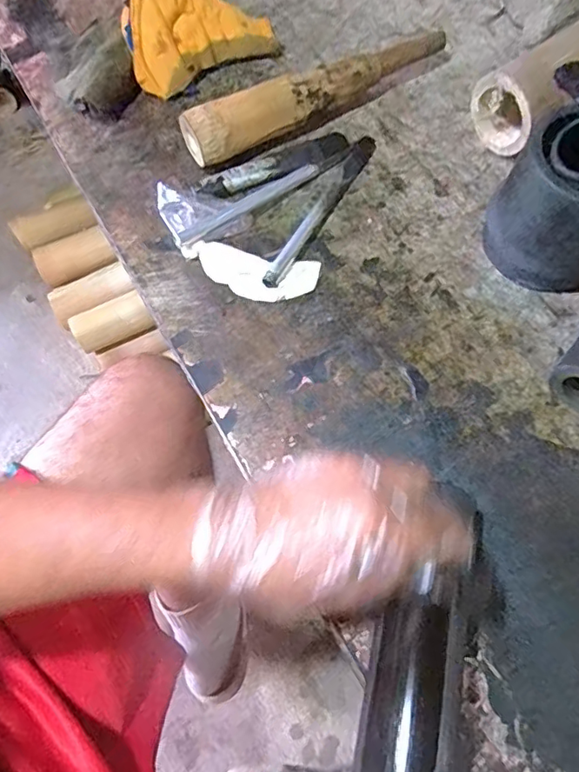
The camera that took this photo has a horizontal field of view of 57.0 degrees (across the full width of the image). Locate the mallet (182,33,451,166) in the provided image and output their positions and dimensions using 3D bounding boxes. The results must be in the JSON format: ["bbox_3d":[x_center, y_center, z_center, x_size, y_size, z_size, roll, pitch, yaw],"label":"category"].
[{"bbox_3d":[0.034,-0.280,0.508,0.284,0.051,0.041,-27,71,-10],"label":"mallet"}]

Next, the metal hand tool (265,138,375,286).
[{"bbox_3d":[0.029,-0.159,0.472,0.019,0.014,0.188,29,71,11],"label":"metal hand tool"}]

